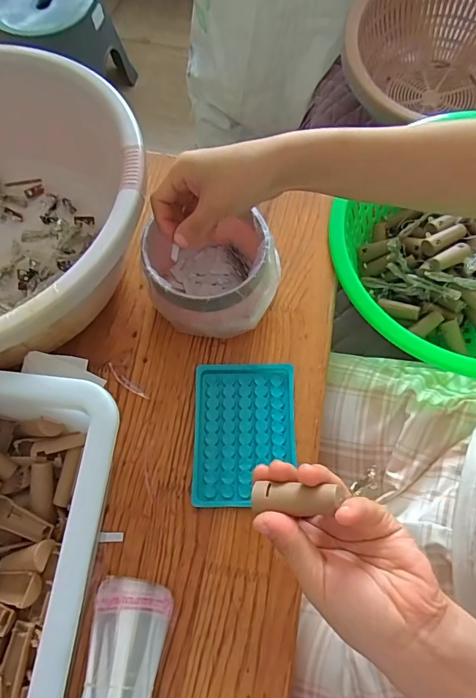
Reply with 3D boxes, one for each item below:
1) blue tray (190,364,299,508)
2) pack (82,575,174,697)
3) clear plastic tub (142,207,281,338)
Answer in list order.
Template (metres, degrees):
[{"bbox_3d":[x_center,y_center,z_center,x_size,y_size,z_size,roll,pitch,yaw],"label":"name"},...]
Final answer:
[{"bbox_3d":[0.006,0.077,0.410,0.094,0.009,0.130,0,67,1],"label":"blue tray"},{"bbox_3d":[-0.088,0.240,0.340,0.058,0.015,0.107,6,67,3],"label":"pack"},{"bbox_3d":[-0.028,-0.075,0.425,0.114,0.079,0.107,0,67,0],"label":"clear plastic tub"}]

